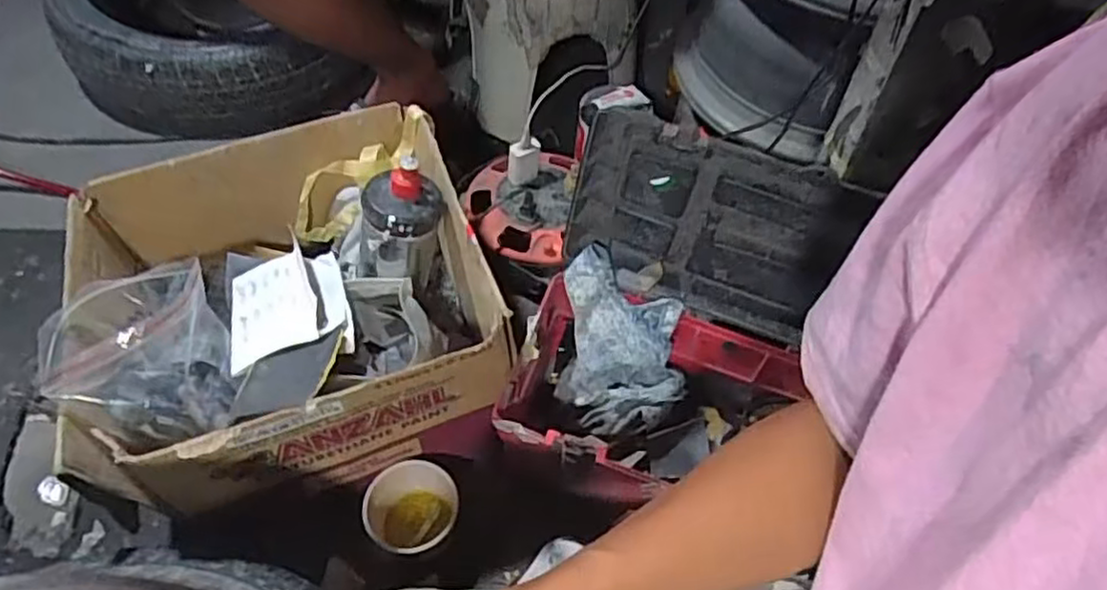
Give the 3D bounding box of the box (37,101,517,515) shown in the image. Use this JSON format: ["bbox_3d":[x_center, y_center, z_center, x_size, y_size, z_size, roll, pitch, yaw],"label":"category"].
[{"bbox_3d":[-0.272,0.011,0.757,0.379,0.218,0.340,-17,57,-15],"label":"box"}]

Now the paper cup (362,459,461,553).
[{"bbox_3d":[-0.150,0.233,0.767,0.088,0.080,0.094,2,55,-2],"label":"paper cup"}]

